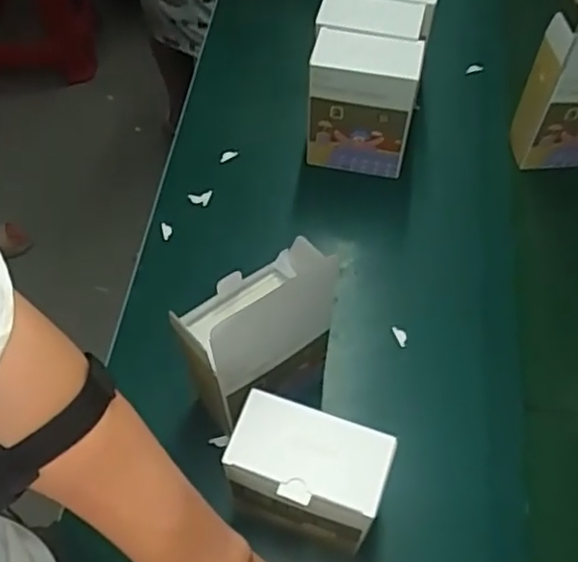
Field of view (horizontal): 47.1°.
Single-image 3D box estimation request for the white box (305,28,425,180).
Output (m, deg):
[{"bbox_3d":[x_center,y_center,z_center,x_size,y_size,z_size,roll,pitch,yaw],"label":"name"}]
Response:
[{"bbox_3d":[0.085,-0.211,0.802,0.122,0.167,0.075,7,59,4],"label":"white box"}]

